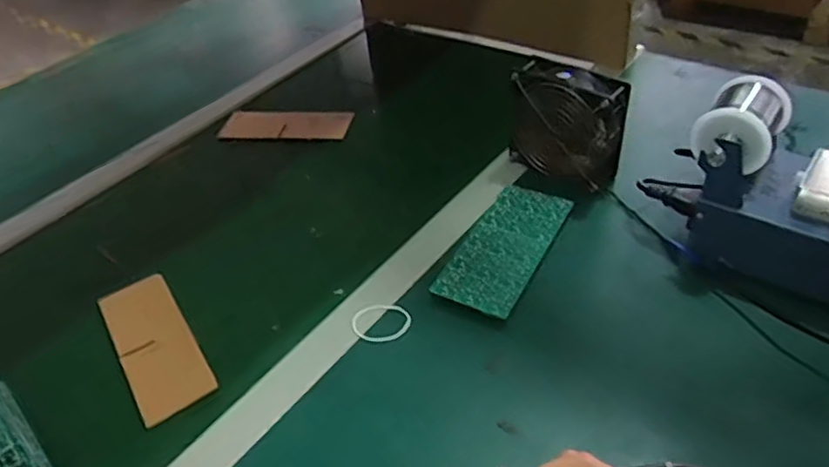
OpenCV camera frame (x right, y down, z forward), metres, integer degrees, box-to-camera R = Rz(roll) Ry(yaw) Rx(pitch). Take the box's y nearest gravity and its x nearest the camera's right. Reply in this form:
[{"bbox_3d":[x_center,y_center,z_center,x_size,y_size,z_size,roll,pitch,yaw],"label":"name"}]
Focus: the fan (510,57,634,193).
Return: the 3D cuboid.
[{"bbox_3d":[0.165,-0.115,0.678,0.119,0.131,0.043,24,50,30],"label":"fan"}]

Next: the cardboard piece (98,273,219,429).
[{"bbox_3d":[-0.252,0.104,0.601,0.068,0.006,0.181,-28,47,-21],"label":"cardboard piece"}]

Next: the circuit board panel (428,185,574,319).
[{"bbox_3d":[0.092,0.011,0.621,0.079,0.005,0.171,19,52,27],"label":"circuit board panel"}]

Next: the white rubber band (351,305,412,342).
[{"bbox_3d":[-0.031,0.082,0.578,0.055,0.004,0.042,3,43,12],"label":"white rubber band"}]

